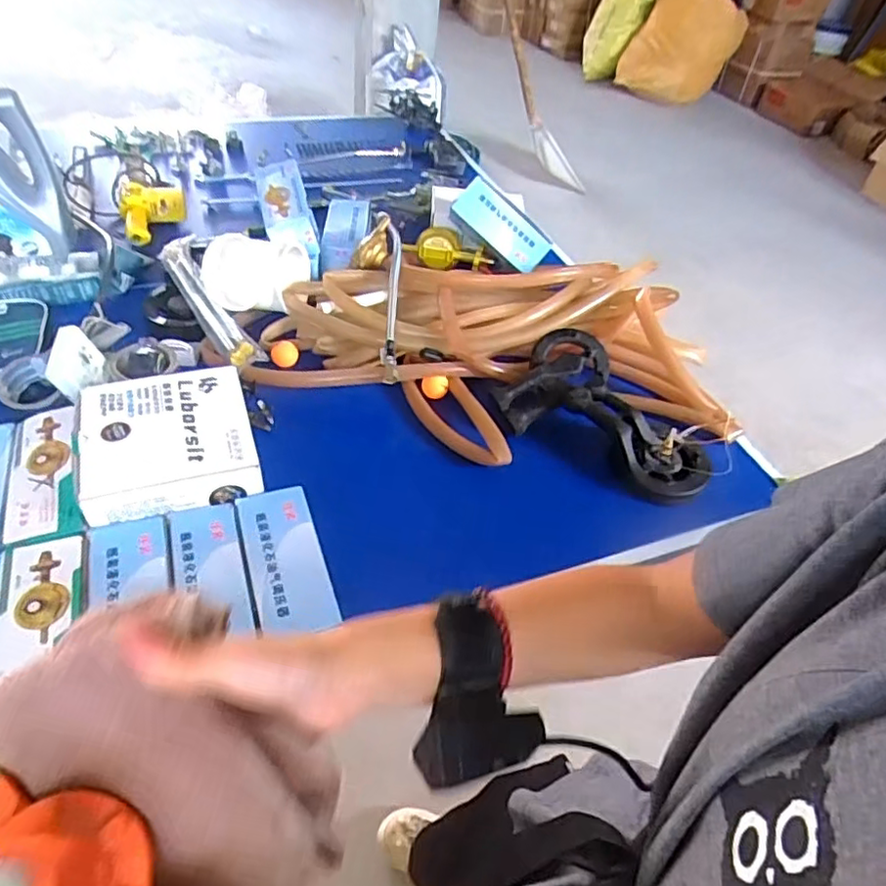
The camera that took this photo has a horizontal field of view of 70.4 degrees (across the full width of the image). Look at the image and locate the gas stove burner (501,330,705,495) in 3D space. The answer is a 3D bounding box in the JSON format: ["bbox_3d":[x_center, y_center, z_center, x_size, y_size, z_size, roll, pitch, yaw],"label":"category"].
[{"bbox_3d":[0.250,-0.056,0.921,0.299,0.050,0.198,26,48,17],"label":"gas stove burner"}]

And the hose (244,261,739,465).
[{"bbox_3d":[0.082,-0.151,0.965,0.712,0.089,0.377,3,46,-5],"label":"hose"}]

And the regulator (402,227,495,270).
[{"bbox_3d":[0.010,-0.369,1.201,0.172,0.064,0.046,17,46,9],"label":"regulator"}]

